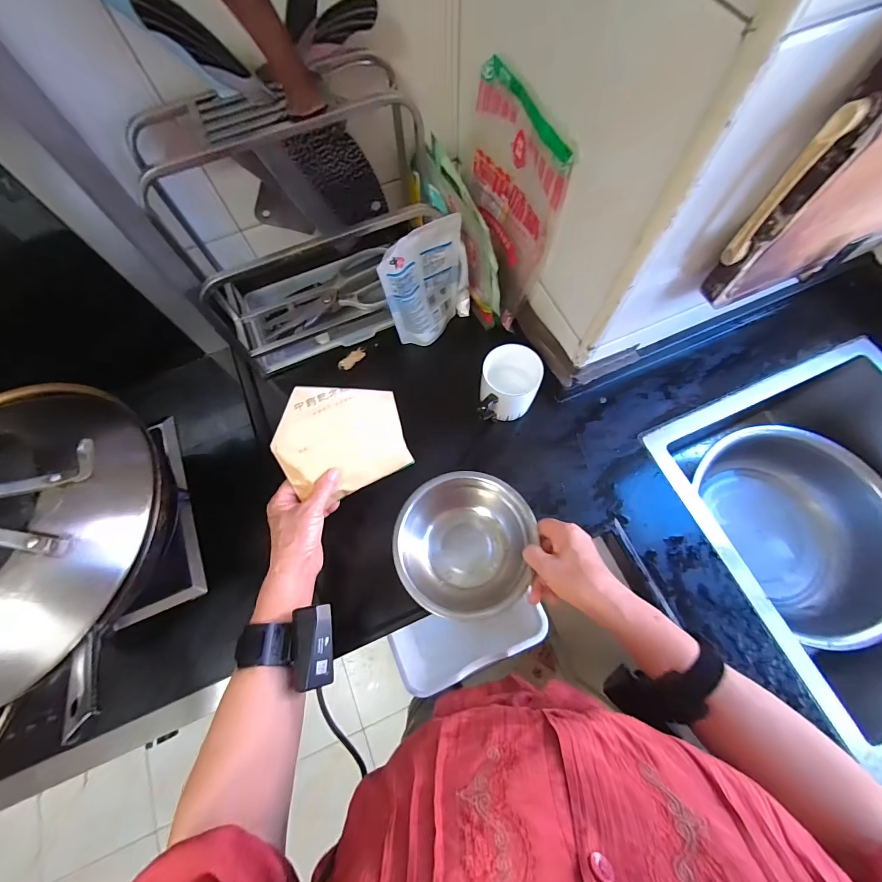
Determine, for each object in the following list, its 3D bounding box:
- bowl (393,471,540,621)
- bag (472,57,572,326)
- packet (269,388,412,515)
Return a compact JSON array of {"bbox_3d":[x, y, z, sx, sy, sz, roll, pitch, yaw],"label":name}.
[{"bbox_3d":[0.028,0.125,0.482,0.160,0.063,0.164,-1,70,2],"label":"bowl"},{"bbox_3d":[0.086,-0.306,0.503,0.040,0.238,0.178,-18,71,-5],"label":"bag"},{"bbox_3d":[-0.118,-0.003,0.470,0.151,0.013,0.137,-26,109,-24],"label":"packet"}]

